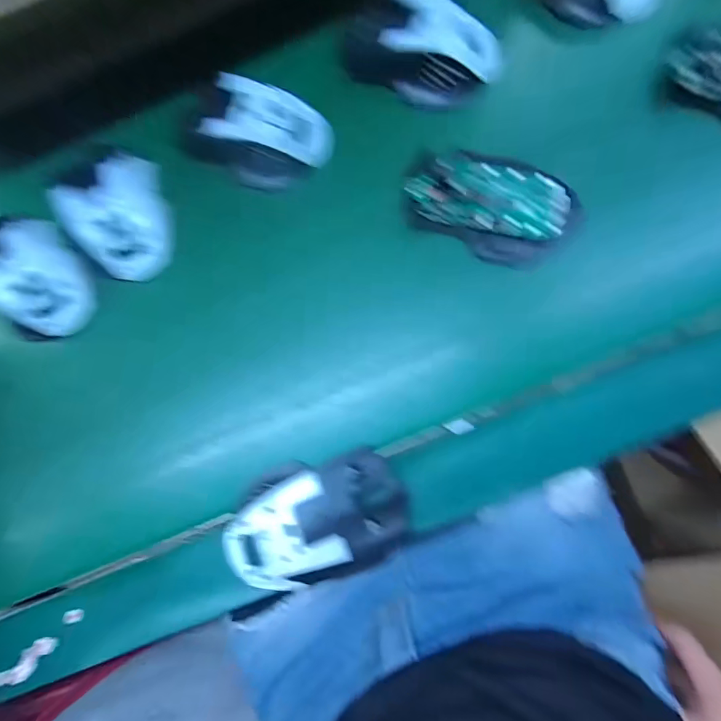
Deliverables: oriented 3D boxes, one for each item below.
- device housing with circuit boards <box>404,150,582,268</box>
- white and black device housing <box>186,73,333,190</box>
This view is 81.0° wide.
[{"bbox_3d":[0.089,-0.110,0.292,0.111,0.016,0.066,26,85,13],"label":"device housing with circuit boards"},{"bbox_3d":[-0.081,-0.173,0.319,0.110,0.048,0.066,24,86,7],"label":"white and black device housing"}]

